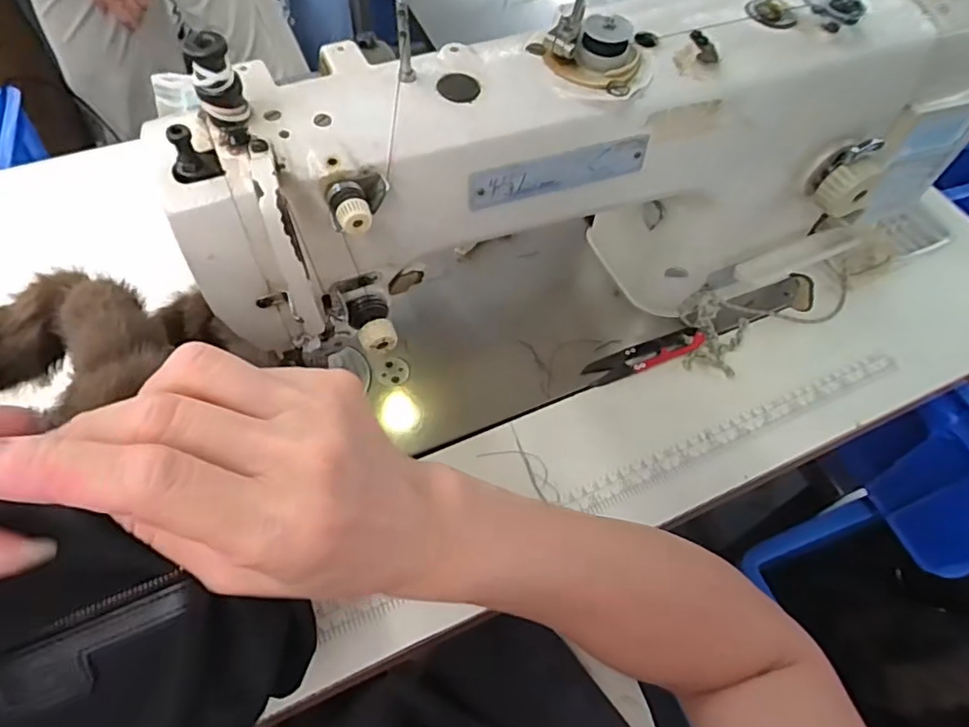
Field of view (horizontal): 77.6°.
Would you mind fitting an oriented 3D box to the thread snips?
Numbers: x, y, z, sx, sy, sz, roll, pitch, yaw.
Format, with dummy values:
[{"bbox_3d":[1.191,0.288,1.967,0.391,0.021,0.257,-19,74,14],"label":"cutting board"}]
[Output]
[{"bbox_3d":[0.132,-0.007,0.494,0.107,0.004,0.024,-20,62,-15],"label":"thread snips"}]

